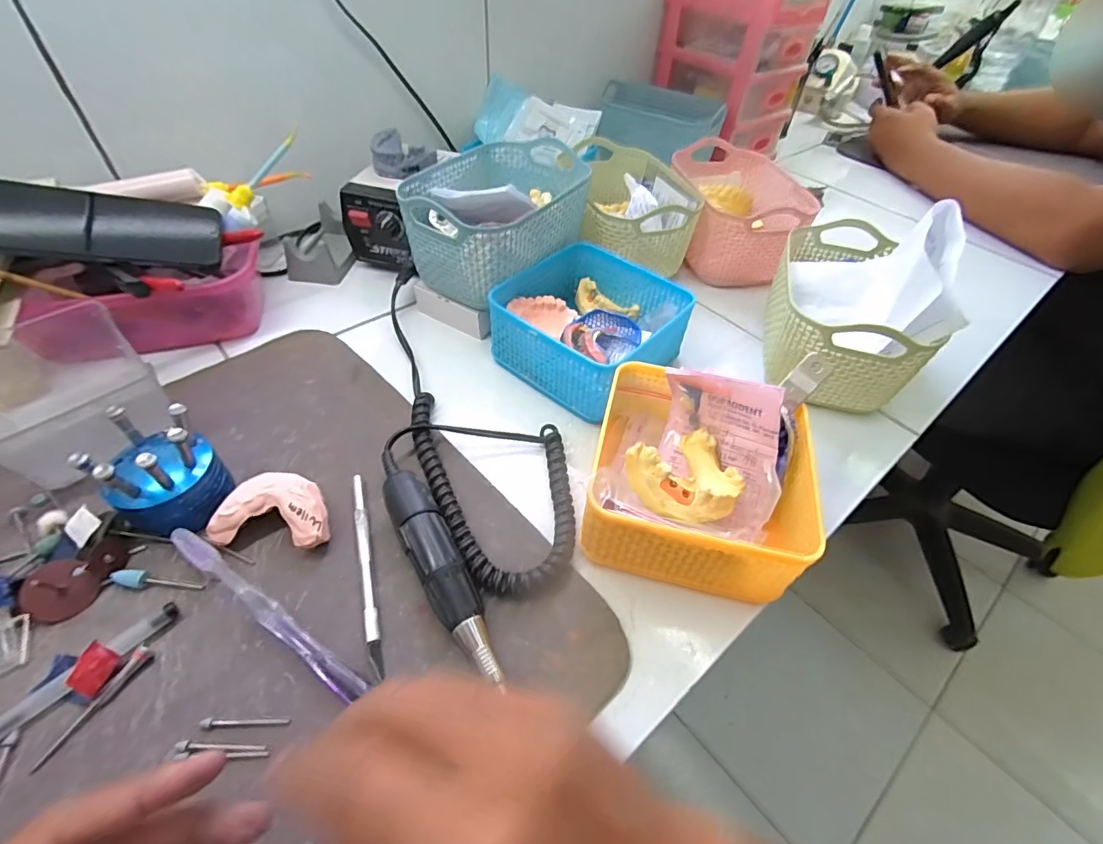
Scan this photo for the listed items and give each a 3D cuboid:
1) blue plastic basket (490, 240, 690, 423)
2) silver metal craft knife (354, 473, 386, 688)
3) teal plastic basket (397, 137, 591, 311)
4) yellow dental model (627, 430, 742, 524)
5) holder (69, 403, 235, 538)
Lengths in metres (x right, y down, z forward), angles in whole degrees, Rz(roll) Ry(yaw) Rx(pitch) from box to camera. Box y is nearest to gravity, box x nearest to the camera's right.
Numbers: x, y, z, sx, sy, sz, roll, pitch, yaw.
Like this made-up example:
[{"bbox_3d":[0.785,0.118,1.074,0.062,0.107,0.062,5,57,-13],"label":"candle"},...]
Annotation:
[{"bbox_3d":[0.035,-0.082,0.435,0.138,0.060,0.136,33,54,24],"label":"blue plastic basket"},{"bbox_3d":[-0.113,0.087,0.306,0.007,0.006,0.132,-12,50,-15],"label":"silver metal craft knife"},{"bbox_3d":[-0.043,-0.188,0.462,0.115,0.091,0.178,28,52,20],"label":"teal plastic basket"},{"bbox_3d":[0.088,0.033,0.313,0.073,0.033,0.058,-26,54,-25],"label":"yellow dental model"},{"bbox_3d":[-0.237,0.029,0.303,0.063,0.070,0.061,2,48,-2],"label":"holder"}]

